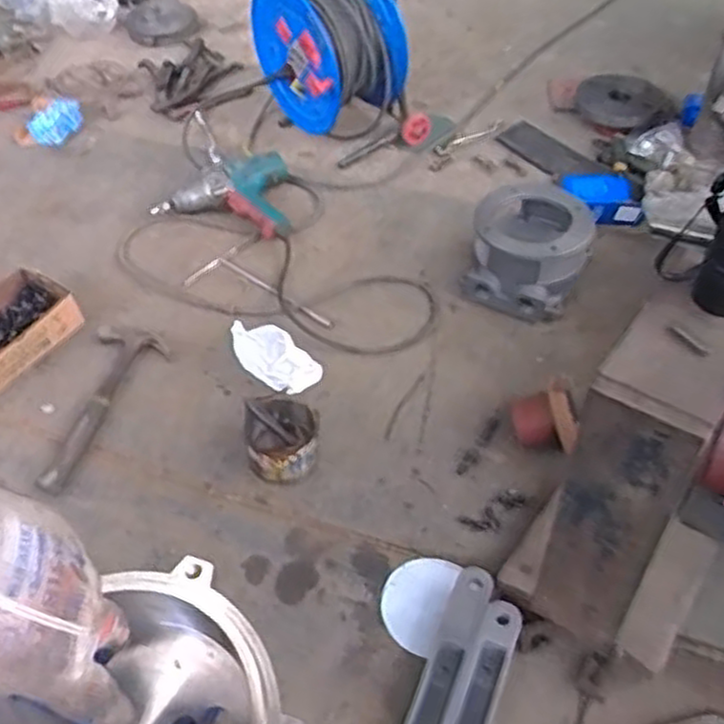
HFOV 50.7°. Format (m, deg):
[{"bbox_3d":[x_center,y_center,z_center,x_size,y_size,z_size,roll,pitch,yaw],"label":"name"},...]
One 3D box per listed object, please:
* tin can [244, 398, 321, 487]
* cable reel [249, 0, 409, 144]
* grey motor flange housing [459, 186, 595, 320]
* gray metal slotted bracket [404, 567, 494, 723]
[{"bbox_3d":[-0.113,0.110,1.096,0.097,0.086,0.110,-3,47,-2],"label":"tin can"},{"bbox_3d":[-0.055,-0.683,1.590,0.240,0.439,0.258,-34,55,-27],"label":"cable reel"},{"bbox_3d":[0.295,-0.201,1.355,0.196,0.147,0.214,12,48,12],"label":"grey motor flange housing"},{"bbox_3d":[0.083,0.374,0.865,0.049,0.038,0.309,17,50,17],"label":"gray metal slotted bracket"}]

